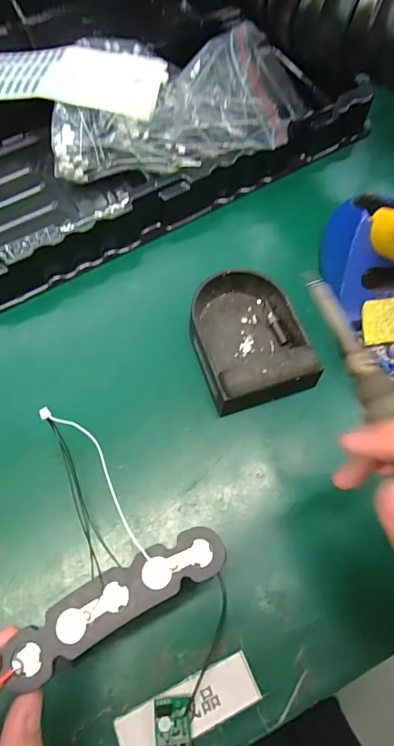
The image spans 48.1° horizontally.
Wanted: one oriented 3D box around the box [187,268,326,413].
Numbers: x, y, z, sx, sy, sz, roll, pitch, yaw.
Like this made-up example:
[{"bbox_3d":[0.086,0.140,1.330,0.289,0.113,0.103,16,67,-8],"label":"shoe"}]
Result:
[{"bbox_3d":[0.039,-0.025,0.331,0.082,0.053,0.108,-13,67,-5],"label":"box"}]

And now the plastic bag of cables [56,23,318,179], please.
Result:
[{"bbox_3d":[-0.011,-0.249,0.402,0.234,0.068,0.144,-3,67,-1],"label":"plastic bag of cables"}]

